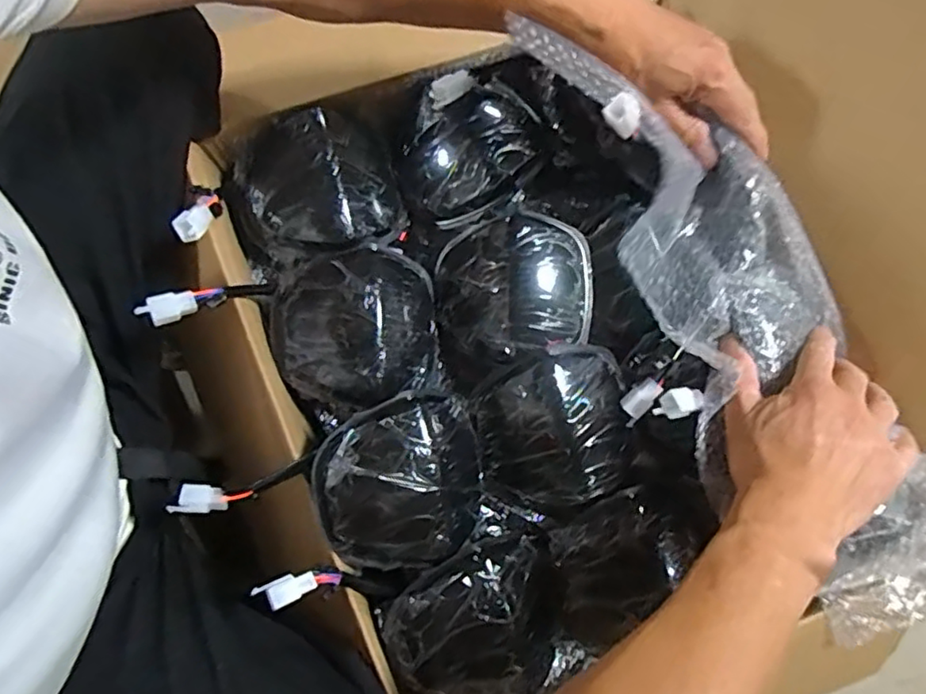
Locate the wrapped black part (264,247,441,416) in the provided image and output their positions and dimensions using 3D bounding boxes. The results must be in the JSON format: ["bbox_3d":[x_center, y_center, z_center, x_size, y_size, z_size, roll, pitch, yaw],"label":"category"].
[{"bbox_3d":[-0.084,-0.014,0.490,0.123,0.045,0.118,0,79,-1],"label":"wrapped black part"}]

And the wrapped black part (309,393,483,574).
[{"bbox_3d":[-0.040,0.099,0.457,0.121,0.066,0.112,0,79,-1],"label":"wrapped black part"}]

